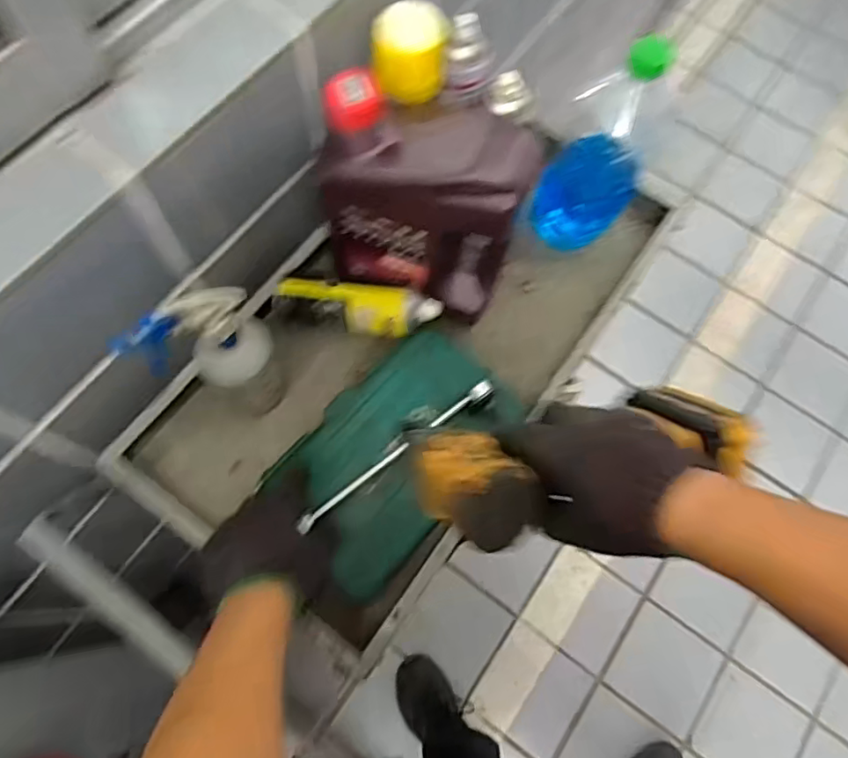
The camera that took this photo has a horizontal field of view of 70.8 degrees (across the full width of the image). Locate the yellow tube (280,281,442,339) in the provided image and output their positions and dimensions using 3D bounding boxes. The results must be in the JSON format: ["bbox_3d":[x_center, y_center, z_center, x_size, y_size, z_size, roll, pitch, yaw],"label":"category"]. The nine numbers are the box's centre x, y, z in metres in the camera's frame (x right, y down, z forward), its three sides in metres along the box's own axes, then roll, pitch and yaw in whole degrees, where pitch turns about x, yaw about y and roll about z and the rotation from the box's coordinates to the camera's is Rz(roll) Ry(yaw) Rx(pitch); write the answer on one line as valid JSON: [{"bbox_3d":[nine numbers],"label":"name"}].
[{"bbox_3d":[-0.072,-0.082,0.674,0.175,0.057,0.042,9,70,2],"label":"yellow tube"}]

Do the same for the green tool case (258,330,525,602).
[{"bbox_3d":[-0.029,0.075,0.658,0.173,0.054,0.267,42,74,12],"label":"green tool case"}]

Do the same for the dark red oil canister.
[{"bbox_3d":[0.001,-0.184,0.623,0.193,0.227,0.107,23,71,7],"label":"dark red oil canister"}]

